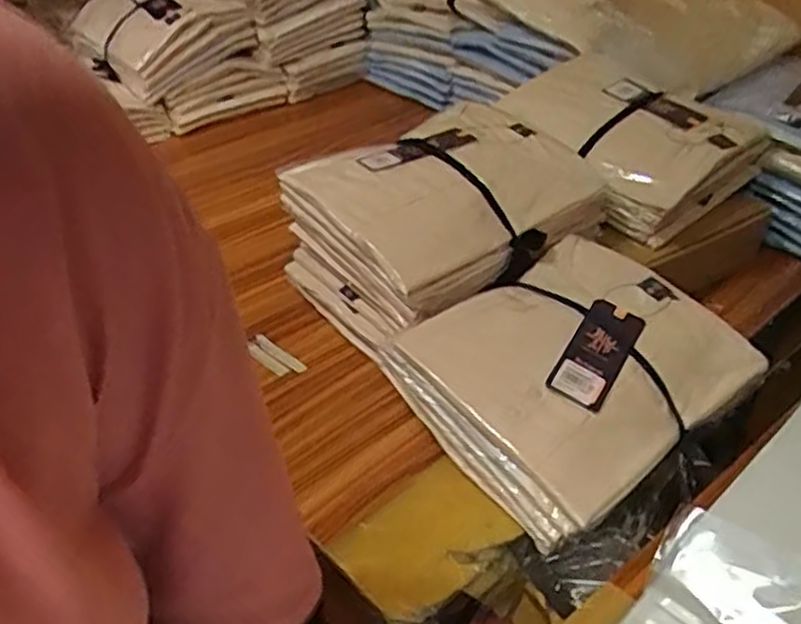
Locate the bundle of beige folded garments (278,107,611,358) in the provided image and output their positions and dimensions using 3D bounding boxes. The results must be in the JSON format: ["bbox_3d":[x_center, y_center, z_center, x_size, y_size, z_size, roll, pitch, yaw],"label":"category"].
[{"bbox_3d":[0.056,-0.083,0.736,0.284,0.154,0.212,-20,41,-25],"label":"bundle of beige folded garments"}]

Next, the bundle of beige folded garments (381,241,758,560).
[{"bbox_3d":[0.150,0.056,0.623,0.249,0.107,0.205,-27,43,-30],"label":"bundle of beige folded garments"}]

